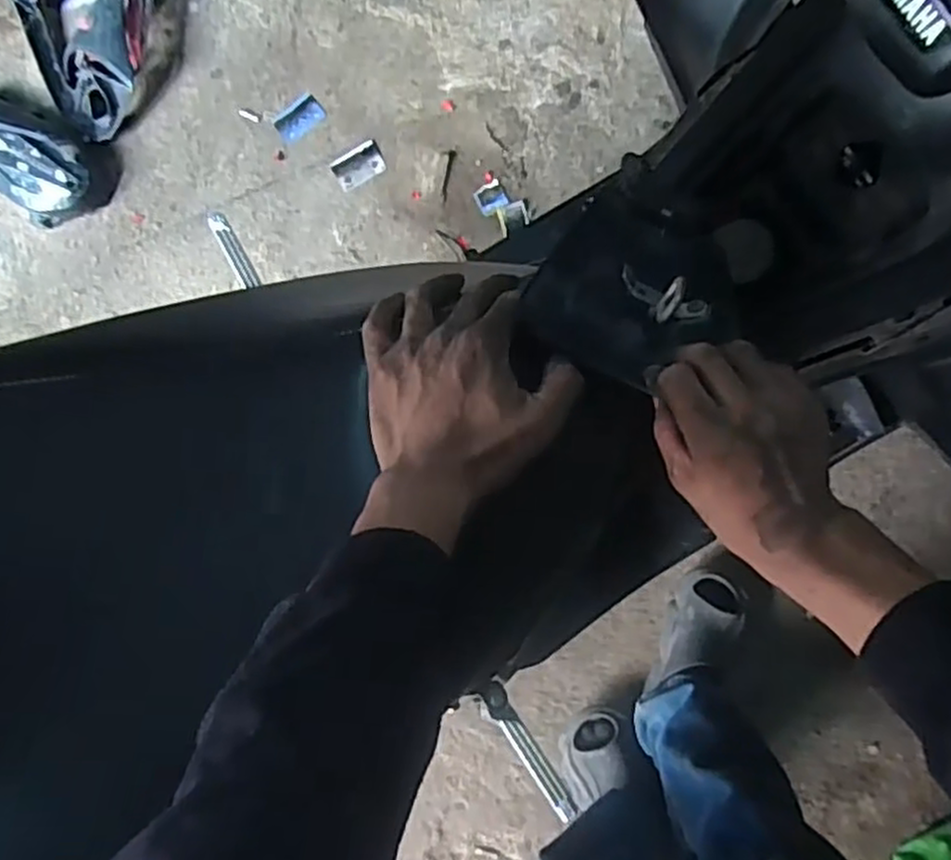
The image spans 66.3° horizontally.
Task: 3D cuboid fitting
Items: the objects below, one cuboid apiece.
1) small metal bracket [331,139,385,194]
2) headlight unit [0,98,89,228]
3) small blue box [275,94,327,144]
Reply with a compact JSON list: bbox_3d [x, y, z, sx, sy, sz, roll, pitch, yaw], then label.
[{"bbox_3d":[-0.201,-0.459,1.264,0.090,0.006,0.064,-30,83,6],"label":"small metal bracket"},{"bbox_3d":[-0.861,-0.518,1.340,0.368,0.075,0.169,35,92,8],"label":"headlight unit"},{"bbox_3d":[-0.309,-0.550,1.291,0.084,0.010,0.058,-41,82,4],"label":"small blue box"}]

